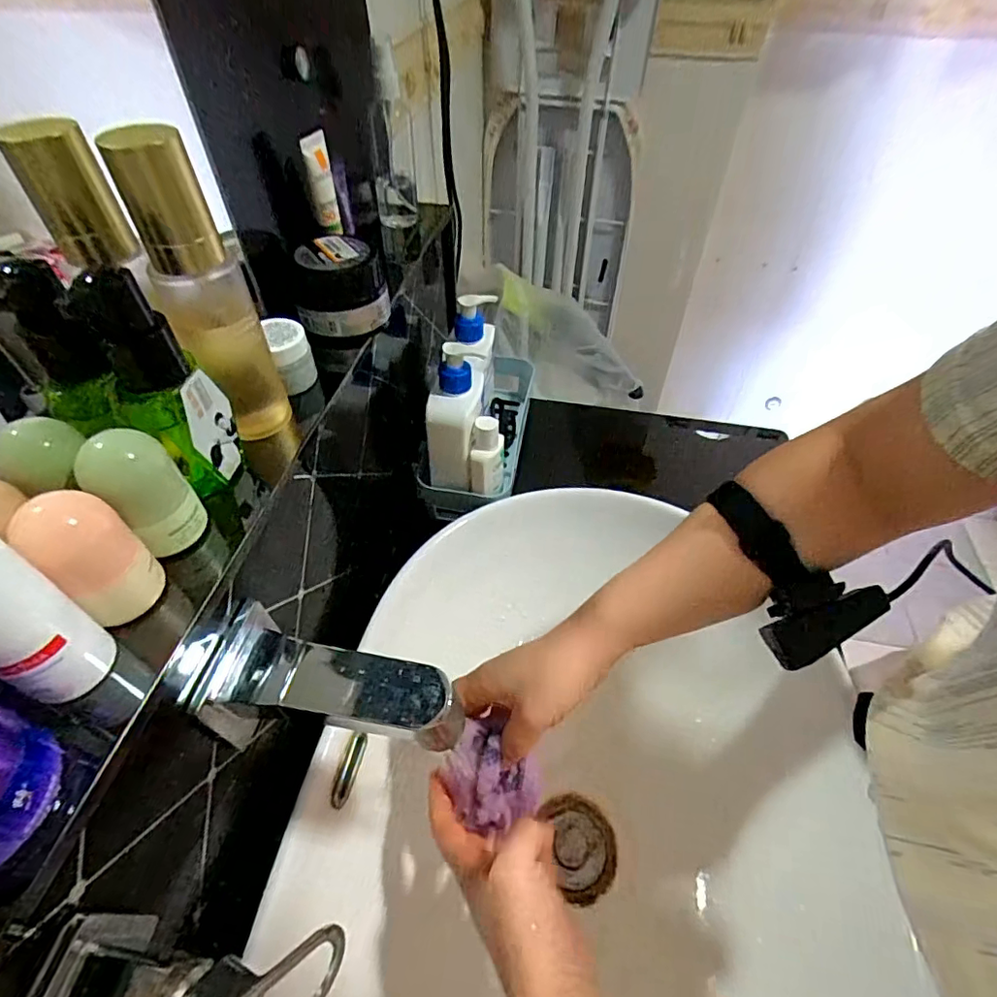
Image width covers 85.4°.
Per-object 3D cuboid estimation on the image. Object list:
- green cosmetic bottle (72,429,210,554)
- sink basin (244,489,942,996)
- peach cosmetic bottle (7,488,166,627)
[{"bbox_3d":[-0.168,-0.002,0.257,0.035,0.054,0.033,-37,59,-28],"label":"green cosmetic bottle"},{"bbox_3d":[0.050,0.256,0.413,0.374,0.136,0.575,4,49,2],"label":"sink basin"},{"bbox_3d":[-0.174,0.026,0.235,0.028,0.061,0.033,29,54,21],"label":"peach cosmetic bottle"}]

